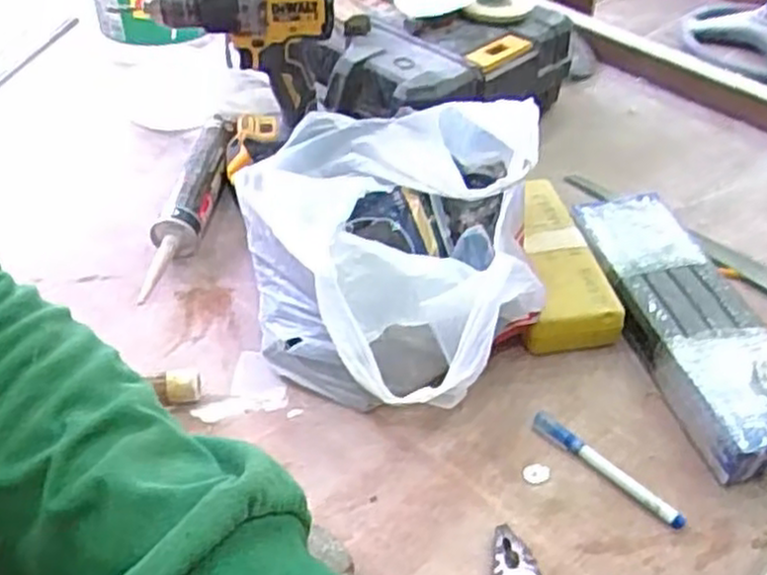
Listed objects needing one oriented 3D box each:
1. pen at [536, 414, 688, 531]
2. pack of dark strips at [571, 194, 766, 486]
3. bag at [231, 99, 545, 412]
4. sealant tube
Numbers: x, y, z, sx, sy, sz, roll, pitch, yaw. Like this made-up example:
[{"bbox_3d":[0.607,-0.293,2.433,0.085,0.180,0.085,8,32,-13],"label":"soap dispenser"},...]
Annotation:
[{"bbox_3d":[0.180,0.145,0.630,0.136,0.011,0.018,32,50,29],"label":"pen"},{"bbox_3d":[0.280,0.028,0.726,0.114,0.060,0.323,-6,43,-8],"label":"pack of dark strips"},{"bbox_3d":[0.005,-0.034,0.701,0.259,0.161,0.322,0,43,-2],"label":"bag"},{"bbox_3d":[-0.207,-0.091,0.842,0.049,0.054,0.295,3,43,2],"label":"sealant tube"}]

